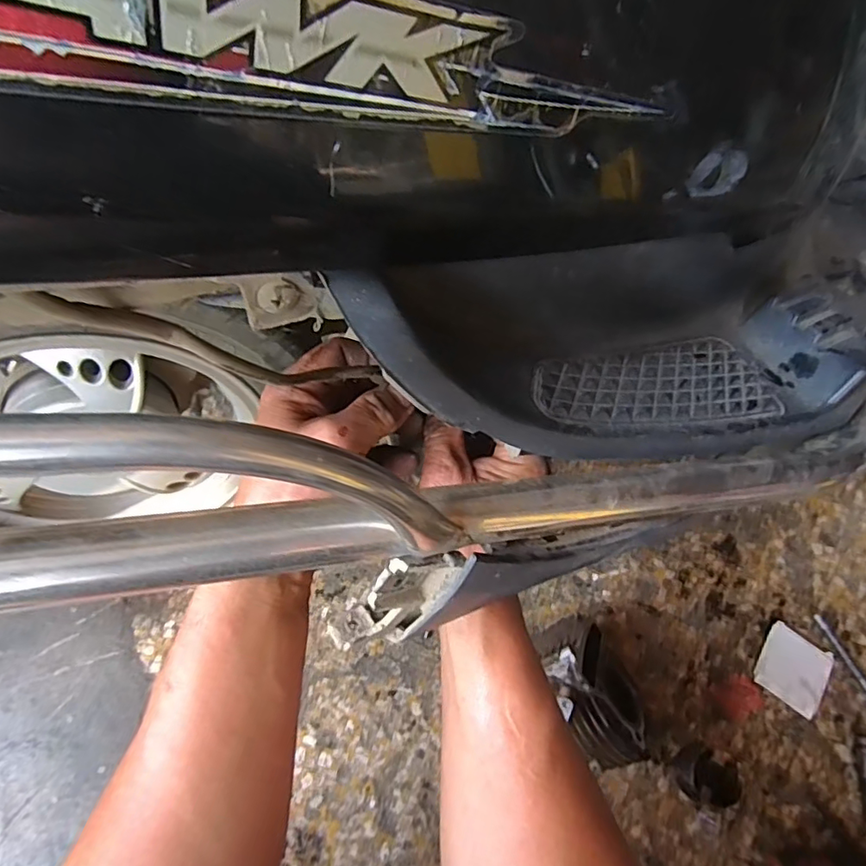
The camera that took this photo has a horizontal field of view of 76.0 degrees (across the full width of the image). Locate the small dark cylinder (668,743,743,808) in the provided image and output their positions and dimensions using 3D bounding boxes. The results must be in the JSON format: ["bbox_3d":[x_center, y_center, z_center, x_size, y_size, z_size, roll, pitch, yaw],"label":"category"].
[{"bbox_3d":[0.272,0.343,0.551,0.056,0.029,0.047,35,67,10],"label":"small dark cylinder"}]

